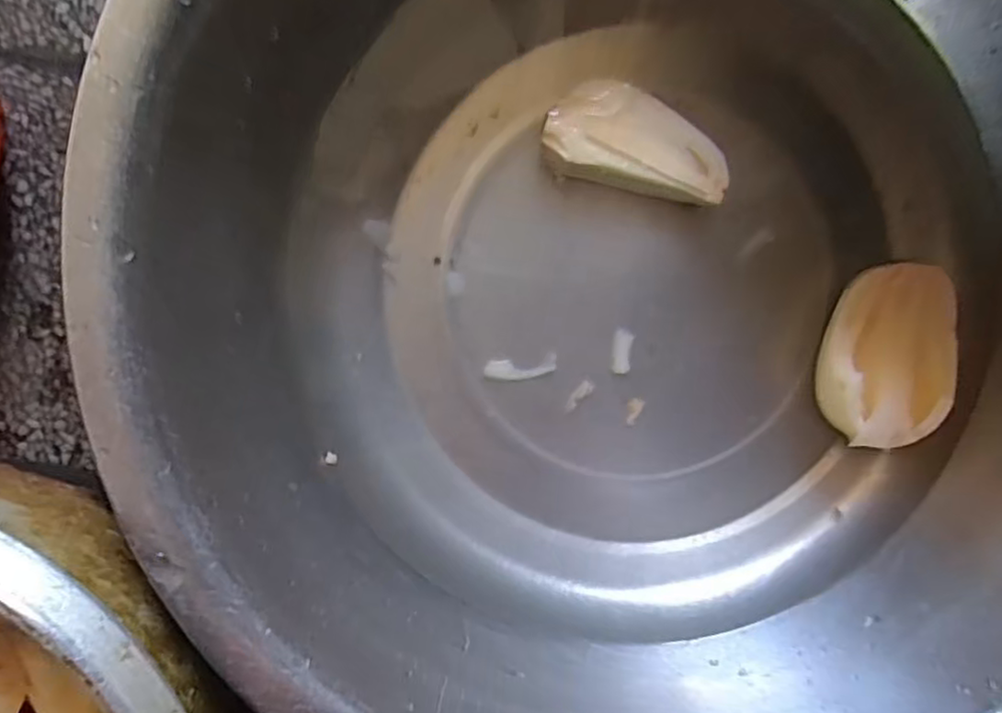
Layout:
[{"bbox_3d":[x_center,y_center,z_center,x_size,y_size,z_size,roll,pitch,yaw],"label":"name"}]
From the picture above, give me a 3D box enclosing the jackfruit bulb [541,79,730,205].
[{"bbox_3d":[0.065,-0.102,0.322,0.088,0.023,0.047,12,92,-4],"label":"jackfruit bulb"}]

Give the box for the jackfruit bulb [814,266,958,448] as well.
[{"bbox_3d":[0.189,-0.001,0.332,0.058,0.033,0.088,10,94,-5],"label":"jackfruit bulb"}]

